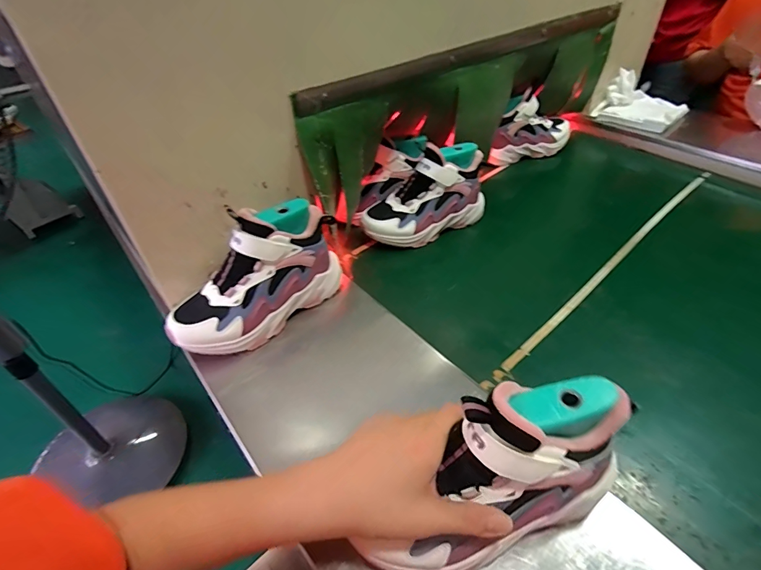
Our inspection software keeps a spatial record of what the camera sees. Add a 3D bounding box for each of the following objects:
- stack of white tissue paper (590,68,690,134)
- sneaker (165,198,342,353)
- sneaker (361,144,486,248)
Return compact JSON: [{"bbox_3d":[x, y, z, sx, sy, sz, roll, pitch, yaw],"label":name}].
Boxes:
[{"bbox_3d":[0.621,-0.438,0.967,0.135,0.081,0.173,-33,50,-29],"label":"stack of white tissue paper"},{"bbox_3d":[-0.149,-0.009,0.504,0.231,0.133,0.073,-27,47,-23],"label":"sneaker"},{"bbox_3d":[0.073,-0.152,0.686,0.221,0.127,0.080,-24,46,-21],"label":"sneaker"}]

